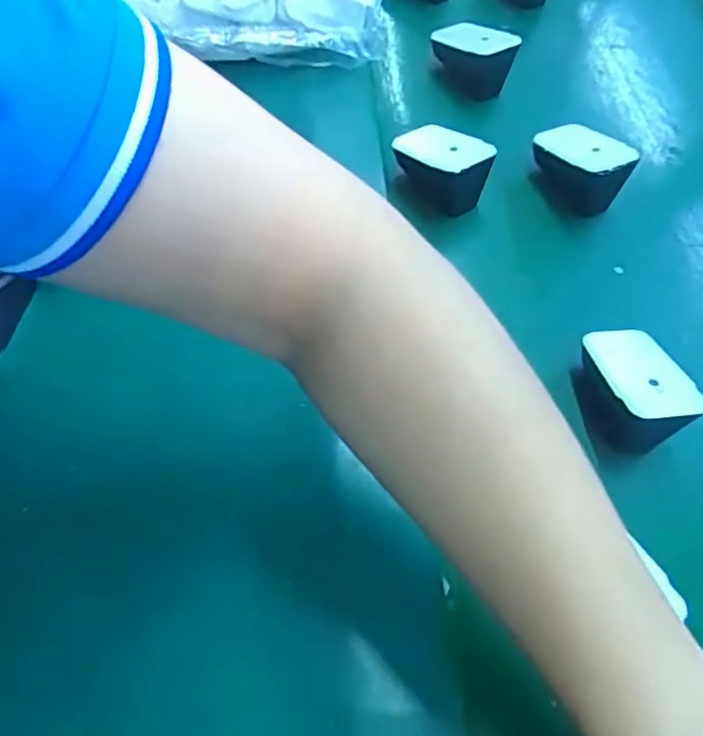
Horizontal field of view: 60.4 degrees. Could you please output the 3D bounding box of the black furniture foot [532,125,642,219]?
[{"bbox_3d":[0.167,-0.149,0.441,0.050,0.044,0.072,-36,69,-21],"label":"black furniture foot"}]

